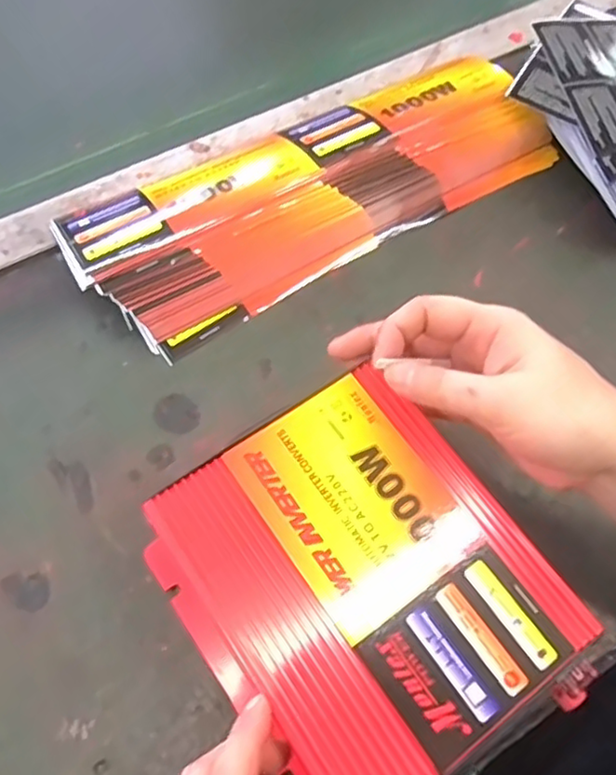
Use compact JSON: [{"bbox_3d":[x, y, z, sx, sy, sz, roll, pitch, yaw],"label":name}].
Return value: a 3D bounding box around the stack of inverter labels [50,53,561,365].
[{"bbox_3d":[0.006,-0.147,0.456,0.354,0.036,0.128,-30,71,-14],"label":"stack of inverter labels"}]

